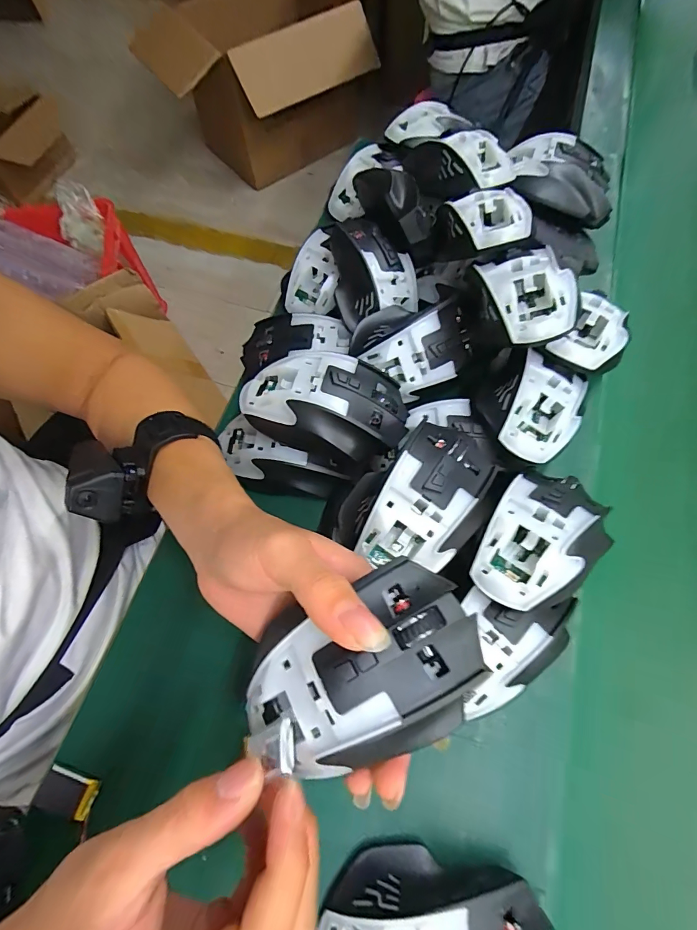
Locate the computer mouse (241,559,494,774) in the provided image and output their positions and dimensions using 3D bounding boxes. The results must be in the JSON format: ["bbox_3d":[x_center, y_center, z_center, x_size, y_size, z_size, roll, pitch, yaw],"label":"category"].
[{"bbox_3d":[0.003,0.088,0.177,0.103,0.036,0.066,-21,69,-9],"label":"computer mouse"}]

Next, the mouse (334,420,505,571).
[{"bbox_3d":[0.046,0.017,0.259,0.072,0.035,0.099,38,72,14],"label":"mouse"}]

